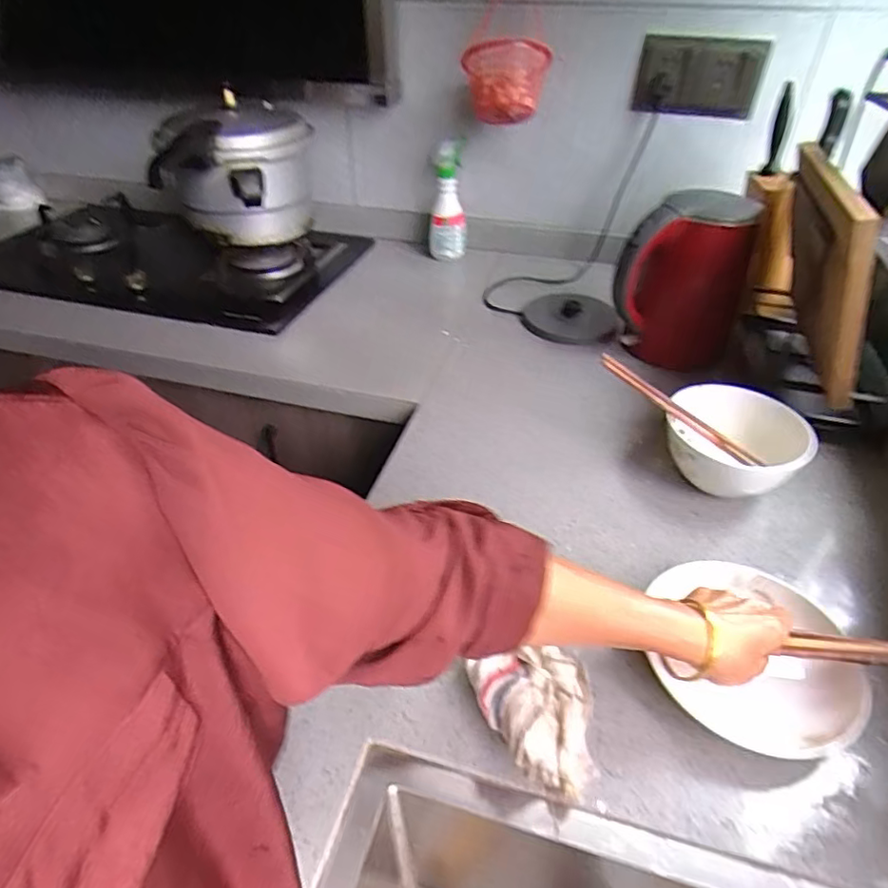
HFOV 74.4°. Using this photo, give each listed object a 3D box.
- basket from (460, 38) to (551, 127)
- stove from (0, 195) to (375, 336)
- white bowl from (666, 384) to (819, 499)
[{"bbox_3d":[0.109,-0.644,1.050,0.146,0.125,0.158,2,40,4],"label":"basket"},{"bbox_3d":[-0.590,-0.412,1.235,0.727,0.069,0.453,10,41,13],"label":"stove"},{"bbox_3d":[0.341,0.006,0.696,0.146,0.084,0.146,13,42,17],"label":"white bowl"}]

